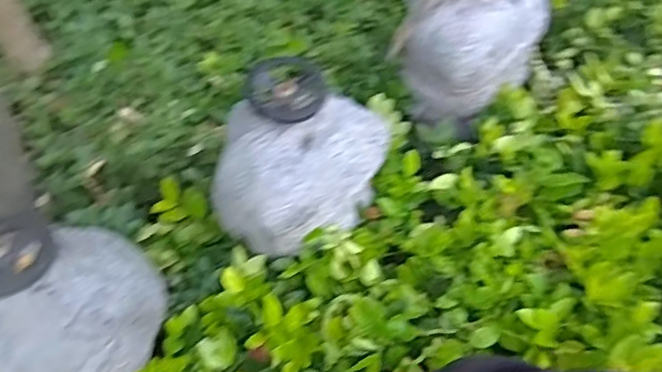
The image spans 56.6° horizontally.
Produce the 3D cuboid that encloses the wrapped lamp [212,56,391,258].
[{"bbox_3d":[-0.066,-0.054,1.061,0.268,0.212,0.277,-2,47,2],"label":"wrapped lamp"}]

